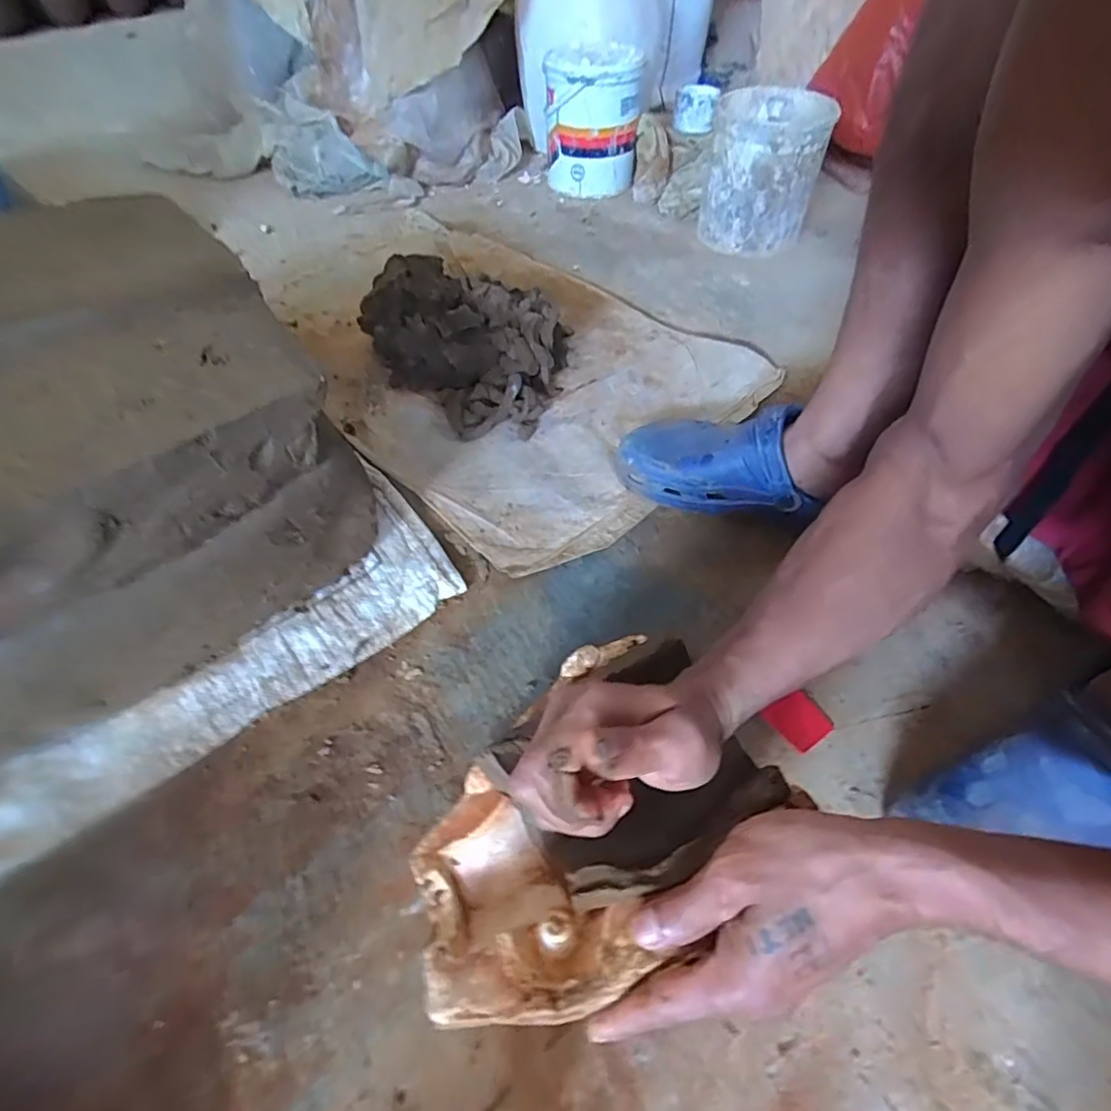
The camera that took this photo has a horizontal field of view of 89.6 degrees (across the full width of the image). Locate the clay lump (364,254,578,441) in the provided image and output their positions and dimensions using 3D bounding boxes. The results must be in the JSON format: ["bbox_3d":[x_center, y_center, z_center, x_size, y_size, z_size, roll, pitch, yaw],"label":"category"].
[{"bbox_3d":[-0.119,-0.265,0.687,0.250,0.100,0.227,10,54,7],"label":"clay lump"}]

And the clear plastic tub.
[{"bbox_3d":[0.320,-0.595,0.880,0.161,0.191,0.148,9,53,7],"label":"clear plastic tub"}]

